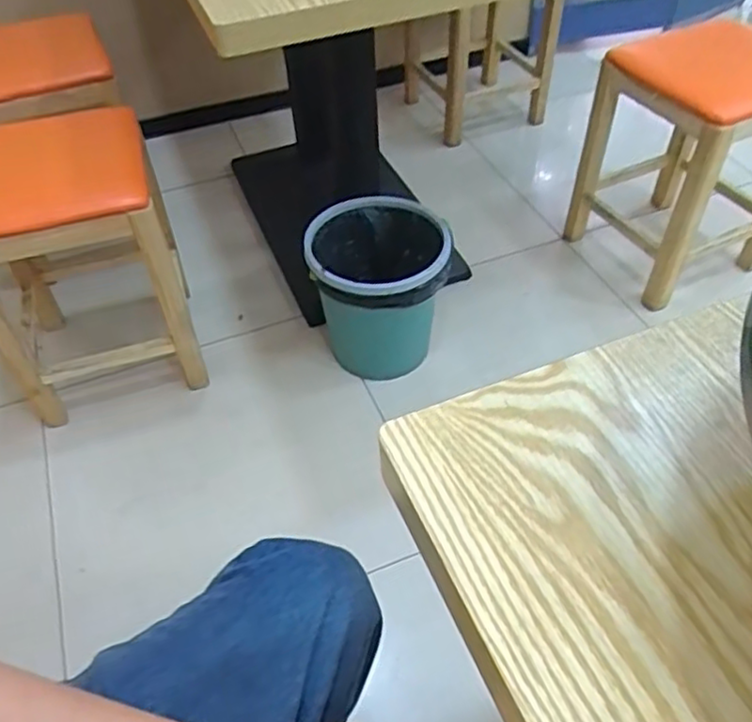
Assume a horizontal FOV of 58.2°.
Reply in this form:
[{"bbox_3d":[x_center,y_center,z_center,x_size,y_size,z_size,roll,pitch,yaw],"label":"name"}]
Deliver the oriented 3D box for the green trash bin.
[{"bbox_3d":[0.005,-0.122,1.316,0.262,0.287,0.243,0,48,2],"label":"green trash bin"}]

